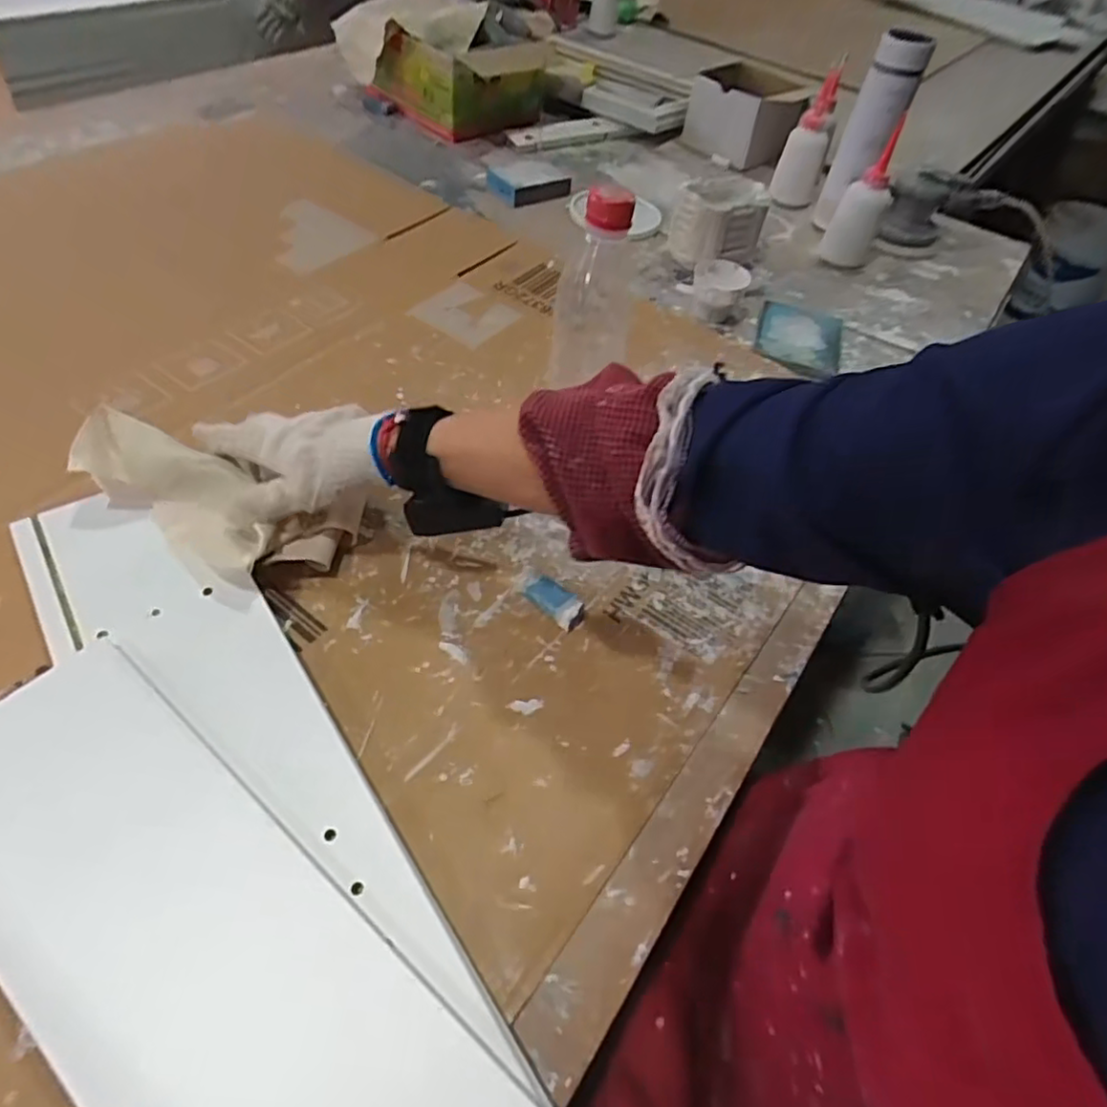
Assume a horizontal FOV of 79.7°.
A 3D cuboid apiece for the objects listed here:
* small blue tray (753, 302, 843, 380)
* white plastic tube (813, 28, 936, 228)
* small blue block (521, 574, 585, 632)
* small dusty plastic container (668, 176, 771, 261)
[{"bbox_3d":[0.288,-0.256,0.775,0.096,0.014,0.135,17,51,6],"label":"small blue tray"},{"bbox_3d":[0.408,-0.537,0.865,0.058,0.223,0.055,31,53,18],"label":"white plastic tube"},{"bbox_3d":[0.001,0.034,0.489,0.047,0.019,0.022,38,56,22],"label":"small blue block"},{"bbox_3d":[0.206,-0.413,0.828,0.101,0.076,0.107,3,50,-4],"label":"small dusty plastic container"}]

